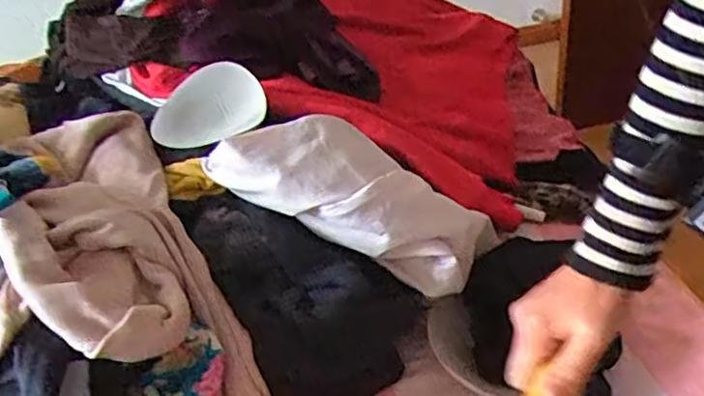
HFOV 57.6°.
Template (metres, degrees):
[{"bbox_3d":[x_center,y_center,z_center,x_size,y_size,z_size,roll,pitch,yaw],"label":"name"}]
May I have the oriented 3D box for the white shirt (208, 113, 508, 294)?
[{"bbox_3d":[0.015,-0.006,0.652,0.309,0.086,0.143,26,34,-3],"label":"white shirt"}]

